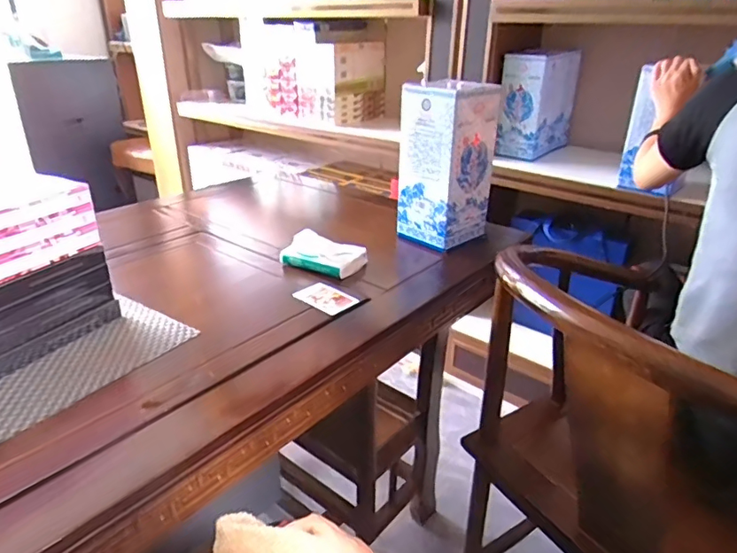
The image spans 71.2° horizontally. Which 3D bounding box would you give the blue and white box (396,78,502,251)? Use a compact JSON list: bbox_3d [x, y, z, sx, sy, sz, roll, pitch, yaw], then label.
[{"bbox_3d":[0.142,-0.212,0.952,0.120,0.276,0.131,-22,34,-39],"label":"blue and white box"}]

